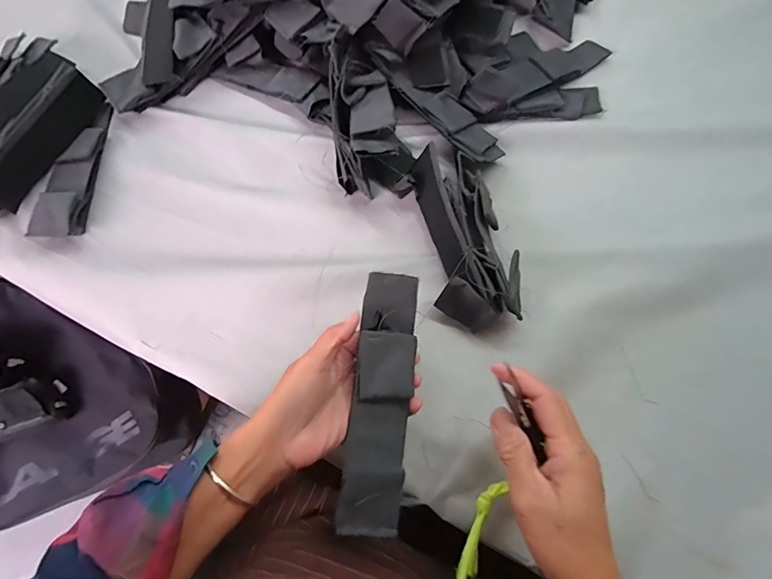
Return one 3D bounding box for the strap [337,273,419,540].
[{"bbox_3d":[-0.004,0.085,0.343,0.045,0.019,0.196,5,77,4],"label":"strap"}]

